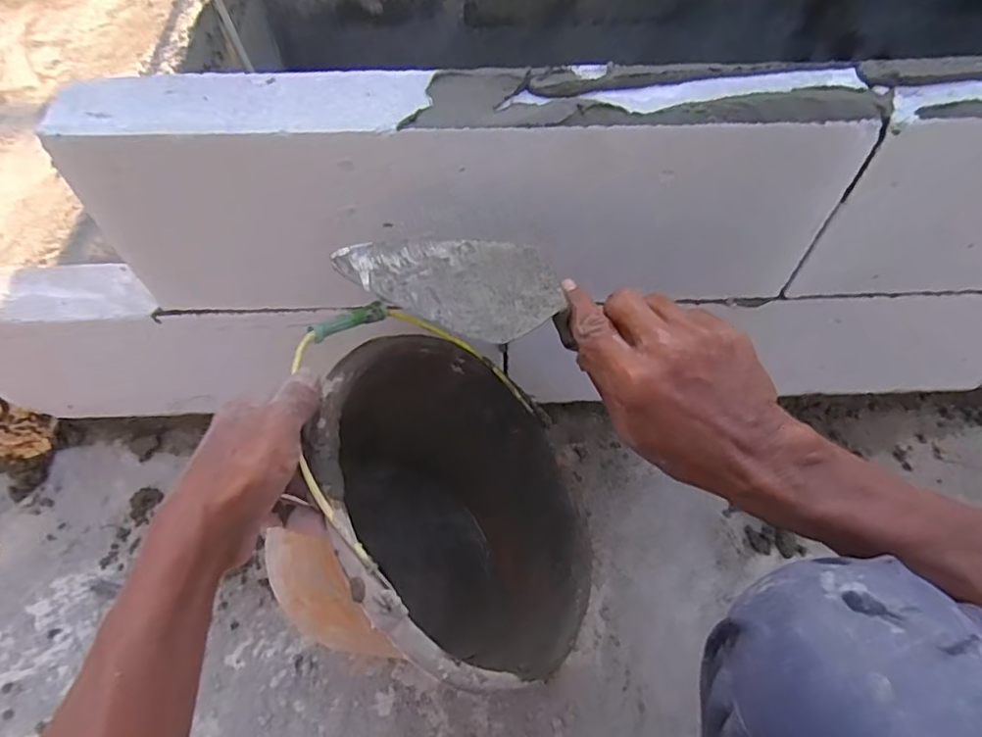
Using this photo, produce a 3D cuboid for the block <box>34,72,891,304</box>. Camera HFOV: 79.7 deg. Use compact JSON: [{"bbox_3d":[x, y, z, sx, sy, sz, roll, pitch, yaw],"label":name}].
[{"bbox_3d":[-0.016,-0.134,0.499,0.596,0.199,0.094,0,58,0],"label":"block"}]

